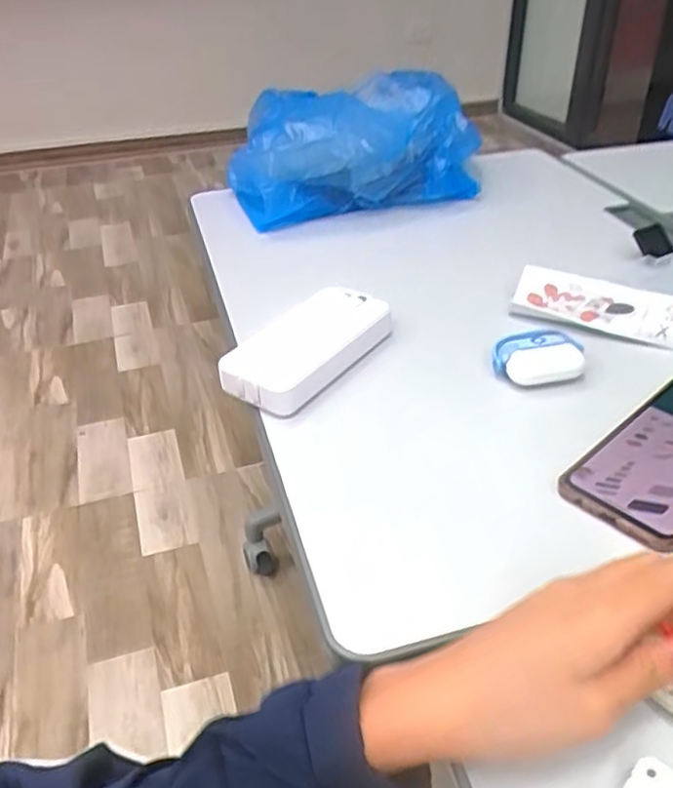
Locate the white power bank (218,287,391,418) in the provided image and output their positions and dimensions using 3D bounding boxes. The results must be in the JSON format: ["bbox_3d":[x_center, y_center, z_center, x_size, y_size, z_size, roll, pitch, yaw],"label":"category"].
[{"bbox_3d":[-0.023,-0.036,0.546,0.071,0.029,0.150,26,45,32],"label":"white power bank"}]

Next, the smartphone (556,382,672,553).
[{"bbox_3d":[0.216,0.035,0.443,0.156,0.007,0.075,-29,44,-32],"label":"smartphone"}]

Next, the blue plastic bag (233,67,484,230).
[{"bbox_3d":[0.009,-0.293,0.824,0.263,0.107,0.197,-12,38,-14],"label":"blue plastic bag"}]

